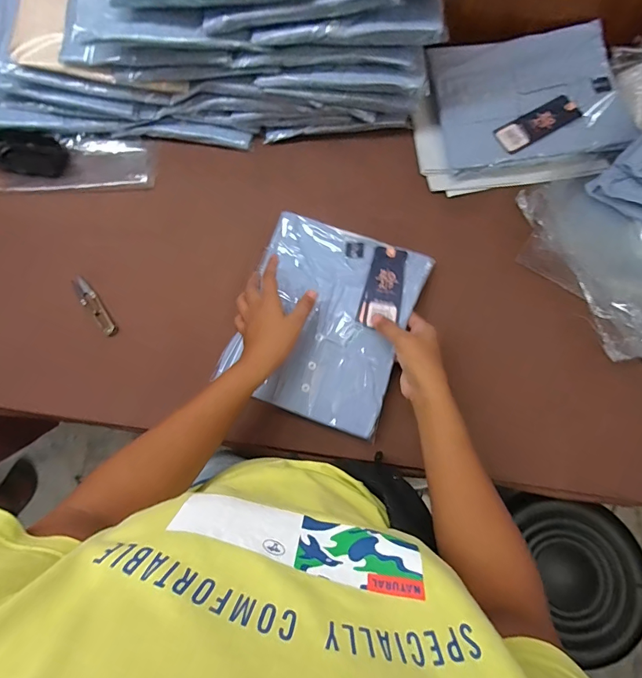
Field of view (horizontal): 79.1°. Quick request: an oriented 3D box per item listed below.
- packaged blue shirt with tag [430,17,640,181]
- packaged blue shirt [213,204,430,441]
[{"bbox_3d":[0.299,-0.359,0.569,0.254,0.027,0.222,-7,77,0],"label":"packaged blue shirt with tag"},{"bbox_3d":[0.004,-0.029,0.509,0.212,0.023,0.253,20,79,6],"label":"packaged blue shirt"}]

